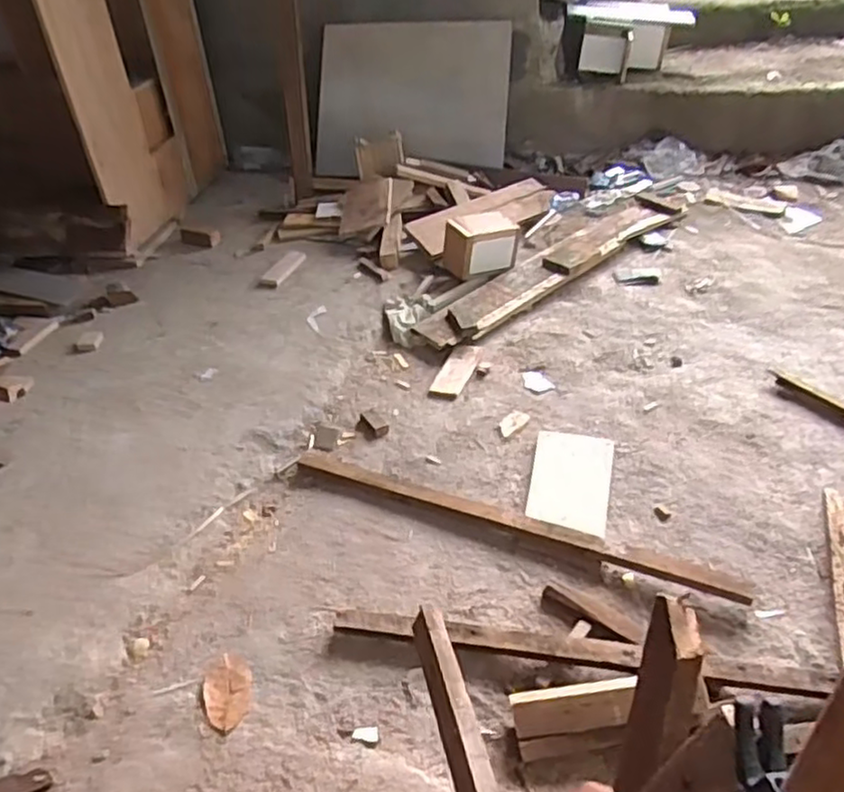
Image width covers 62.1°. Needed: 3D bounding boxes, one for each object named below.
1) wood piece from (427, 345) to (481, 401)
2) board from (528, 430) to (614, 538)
[{"bbox_3d":[0.072,-0.053,1.494,0.071,0.017,0.167,13,41,22],"label":"wood piece"},{"bbox_3d":[0.257,0.149,1.214,0.132,0.012,0.206,5,46,16],"label":"board"}]

